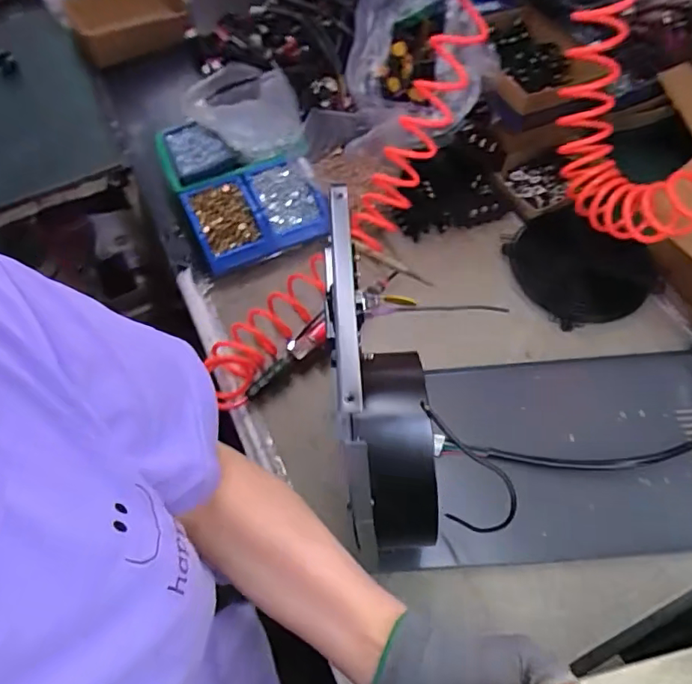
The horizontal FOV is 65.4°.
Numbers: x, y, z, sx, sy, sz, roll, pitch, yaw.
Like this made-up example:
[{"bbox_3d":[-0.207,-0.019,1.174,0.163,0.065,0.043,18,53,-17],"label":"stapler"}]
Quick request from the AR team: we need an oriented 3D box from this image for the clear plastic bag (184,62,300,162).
[{"bbox_3d":[-0.174,-0.398,0.936,0.187,0.094,0.133,1,58,5],"label":"clear plastic bag"}]

